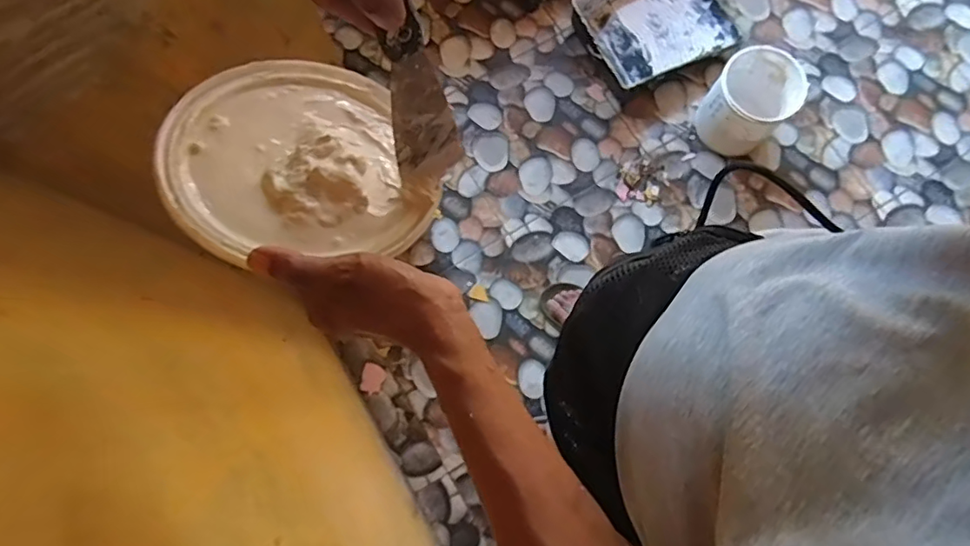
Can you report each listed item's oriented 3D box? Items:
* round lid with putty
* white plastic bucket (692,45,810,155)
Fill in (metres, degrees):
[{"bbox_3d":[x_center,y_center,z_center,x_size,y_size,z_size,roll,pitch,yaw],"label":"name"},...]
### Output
[{"bbox_3d":[-0.130,-0.084,0.383,0.162,0.020,0.160,-7,62,-22],"label":"round lid with putty"},{"bbox_3d":[0.635,-0.413,1.346,0.221,0.185,0.173,-40,80,-8],"label":"white plastic bucket"}]

